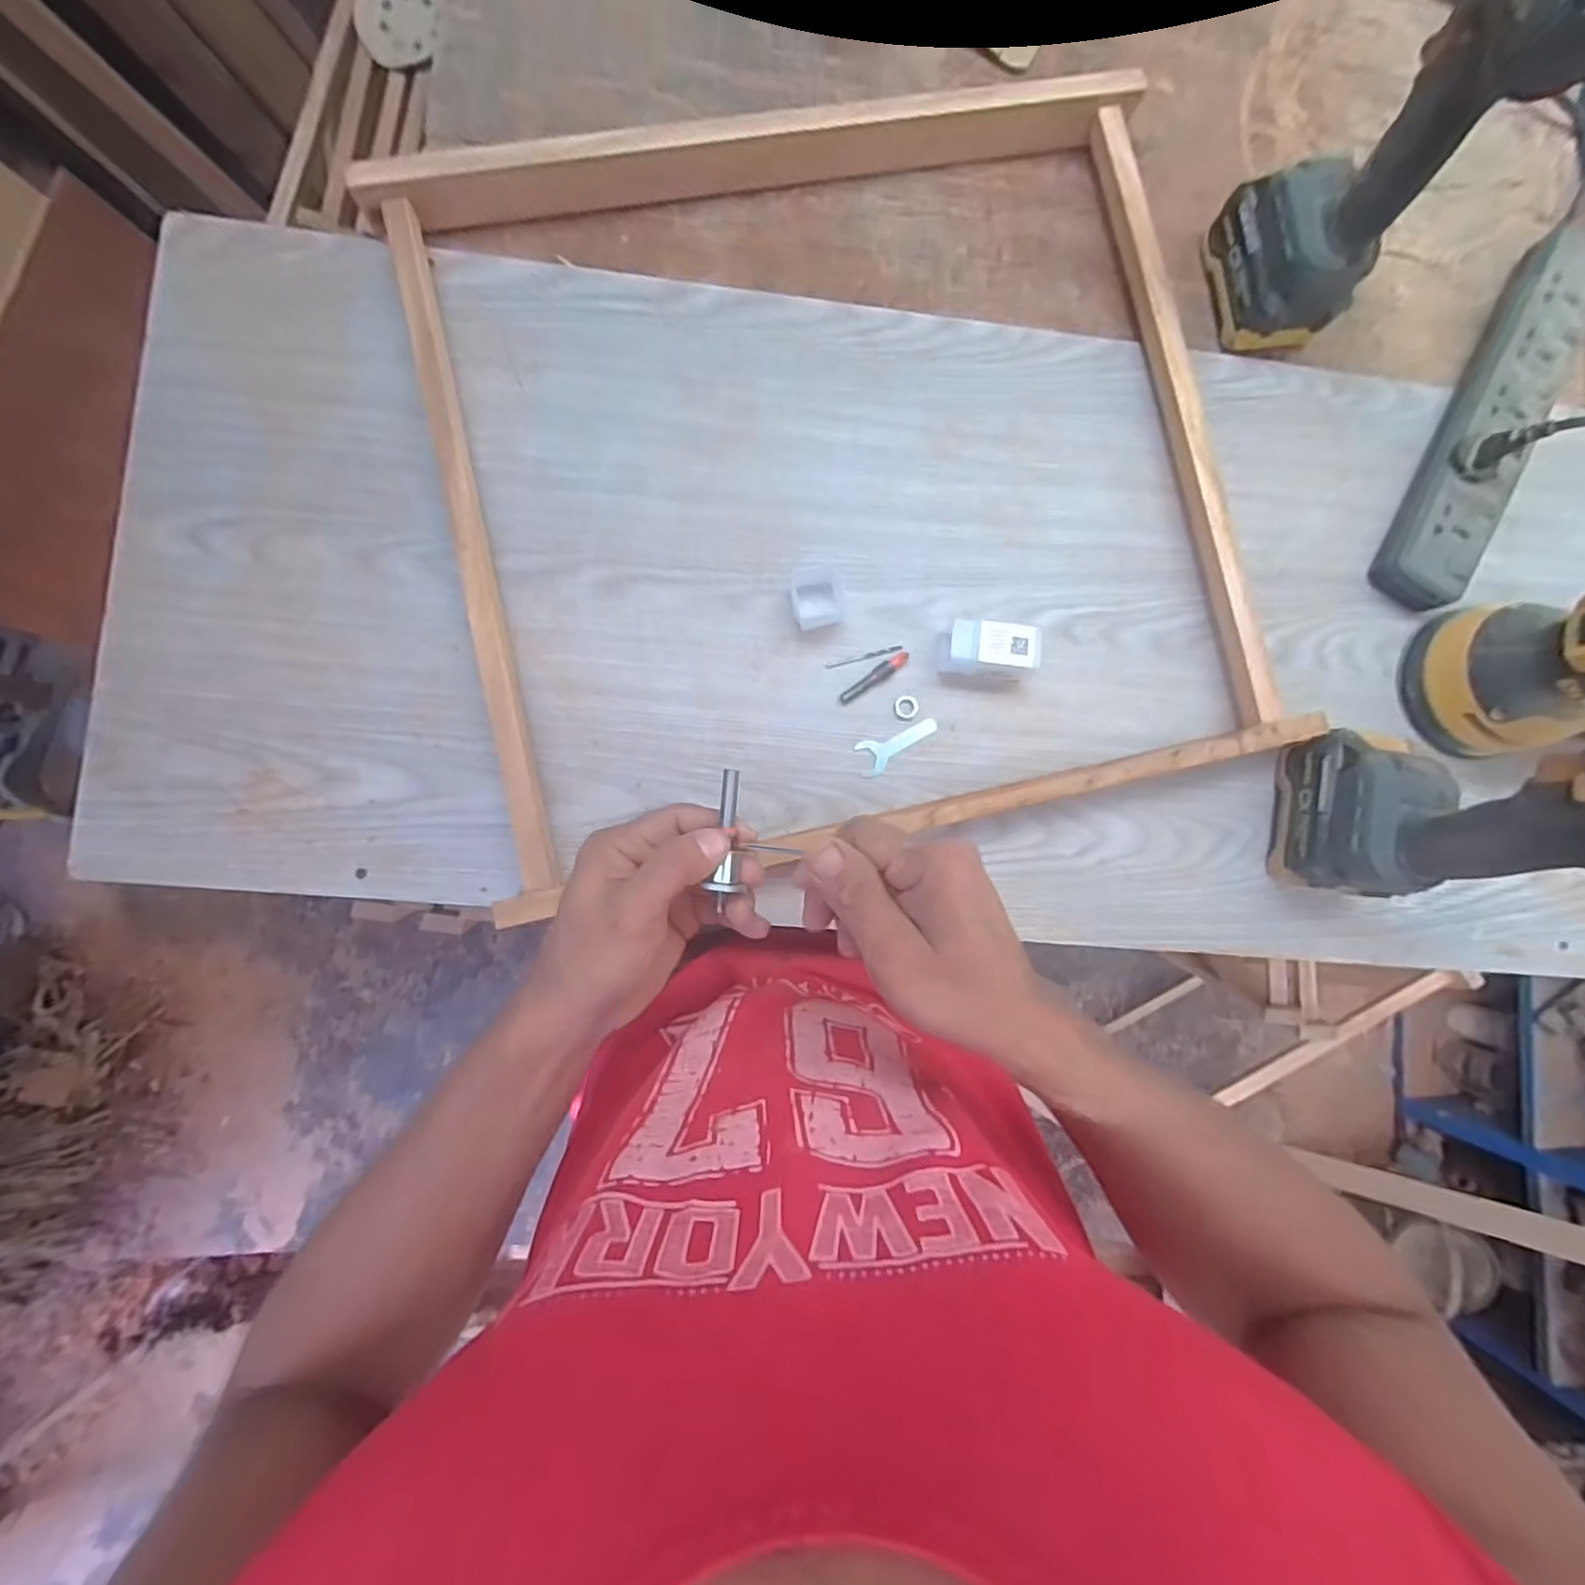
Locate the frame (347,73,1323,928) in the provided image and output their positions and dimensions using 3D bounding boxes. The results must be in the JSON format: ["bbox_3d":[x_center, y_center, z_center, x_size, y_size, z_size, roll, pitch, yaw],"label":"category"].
[{"bbox_3d":[0.044,-0.247,0.487,0.582,0.048,0.557,-12,88,-5],"label":"frame"}]

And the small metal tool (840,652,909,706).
[{"bbox_3d":[0.062,-0.087,0.504,0.061,0.010,0.012,-37,90,-6],"label":"small metal tool"}]

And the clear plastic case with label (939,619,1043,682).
[{"bbox_3d":[0.145,-0.105,0.495,0.064,0.037,0.035,7,86,-4],"label":"clear plastic case with label"}]

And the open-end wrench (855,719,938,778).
[{"bbox_3d":[0.080,-0.035,0.500,0.066,0.004,0.026,-23,89,-6],"label":"open-end wrench"}]

